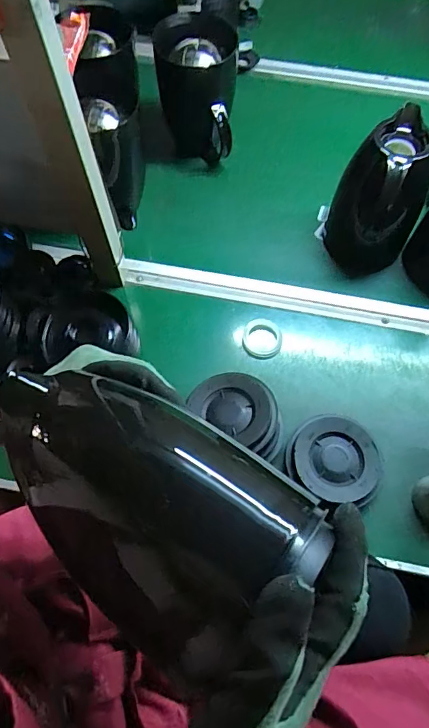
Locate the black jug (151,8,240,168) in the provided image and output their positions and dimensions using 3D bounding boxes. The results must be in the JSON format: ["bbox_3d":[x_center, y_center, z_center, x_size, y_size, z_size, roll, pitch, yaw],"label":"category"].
[{"bbox_3d":[-0.031,-0.439,0.761,0.114,0.183,0.117,-7,65,-3],"label":"black jug"}]

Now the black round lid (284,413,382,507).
[{"bbox_3d":[0.151,0.120,0.582,0.113,0.010,0.107,-1,68,3],"label":"black round lid"}]

